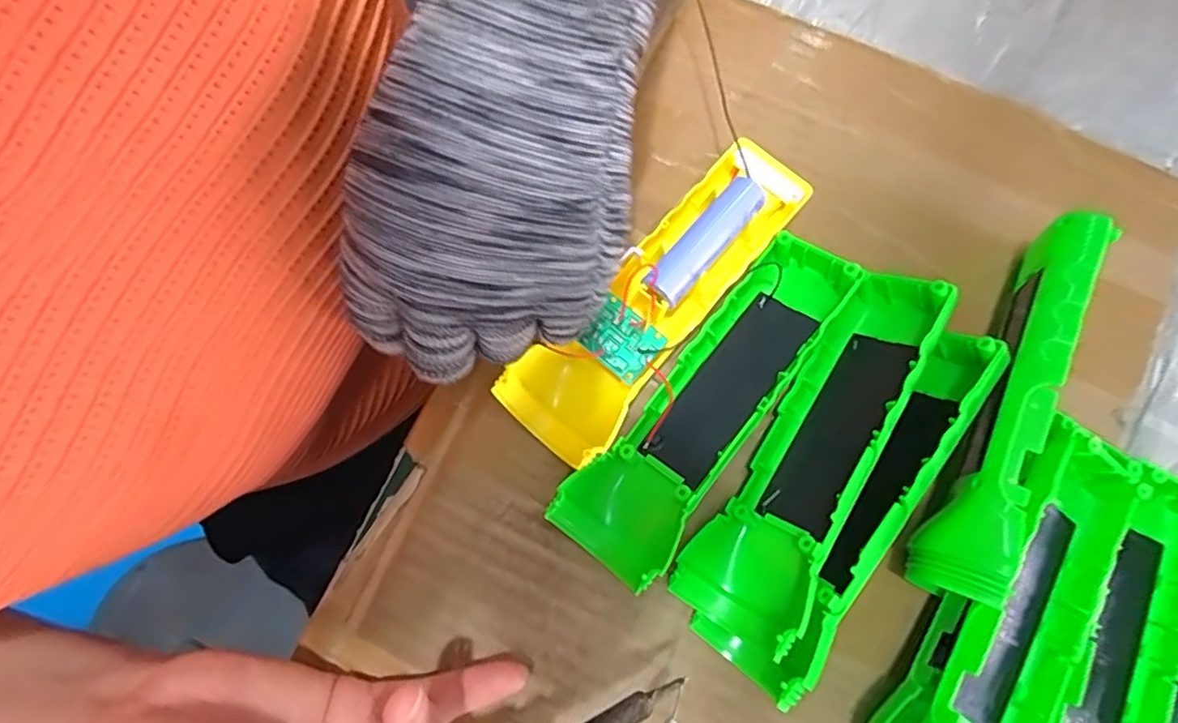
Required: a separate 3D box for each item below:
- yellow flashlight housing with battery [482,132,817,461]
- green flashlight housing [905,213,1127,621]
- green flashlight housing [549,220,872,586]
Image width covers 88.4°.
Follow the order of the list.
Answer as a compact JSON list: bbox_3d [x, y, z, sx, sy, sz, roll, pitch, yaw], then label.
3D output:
[{"bbox_3d":[0.032,-0.030,0.262,0.047,0.027,0.162,42,86,8],"label":"yellow flashlight housing with battery"},{"bbox_3d":[0.167,0.018,0.245,0.027,0.050,0.156,26,80,6],"label":"green flashlight housing"},{"bbox_3d":[0.052,0.017,0.256,0.048,0.029,0.160,40,82,8],"label":"green flashlight housing"}]

